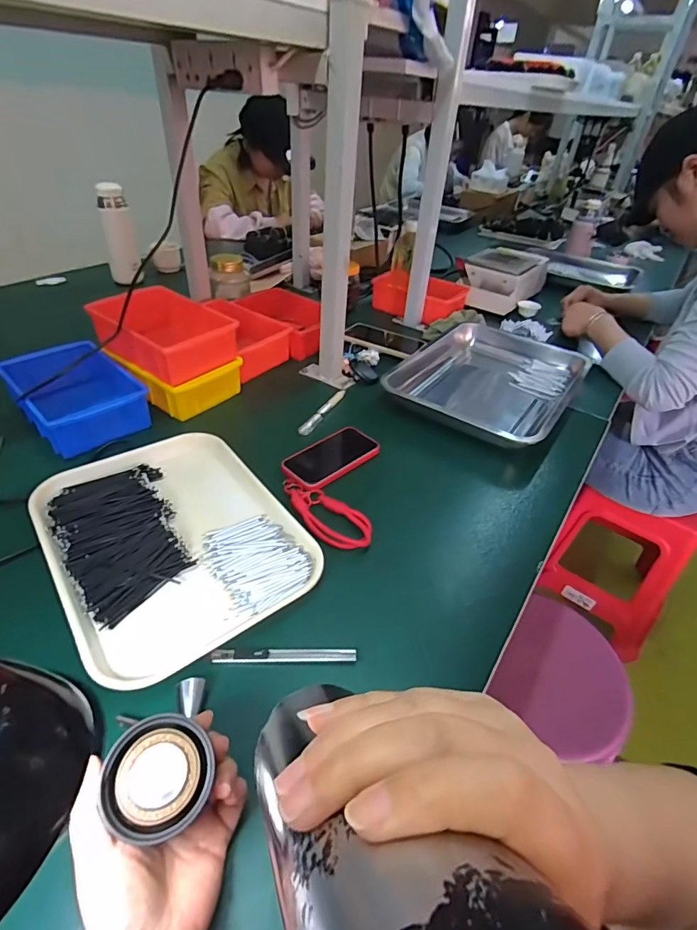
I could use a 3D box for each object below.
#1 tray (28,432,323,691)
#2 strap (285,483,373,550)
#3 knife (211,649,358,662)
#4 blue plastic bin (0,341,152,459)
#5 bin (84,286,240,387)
[{"bbox_3d":[-0.193,0.072,0.494,0.226,0.026,0.290,-25,49,-32],"label":"tray"},{"bbox_3d":[-0.031,0.059,0.534,0.134,0.011,0.063,28,44,24],"label":"strap"},{"bbox_3d":[-0.057,0.170,0.403,0.127,0.005,0.012,2,40,-5],"label":"knife"},{"bbox_3d":[-0.389,-0.103,0.644,0.137,0.062,0.194,-28,51,-34],"label":"blue plastic bin"},{"bbox_3d":[-0.276,-0.200,0.690,0.183,0.067,0.148,31,46,27],"label":"bin"}]

